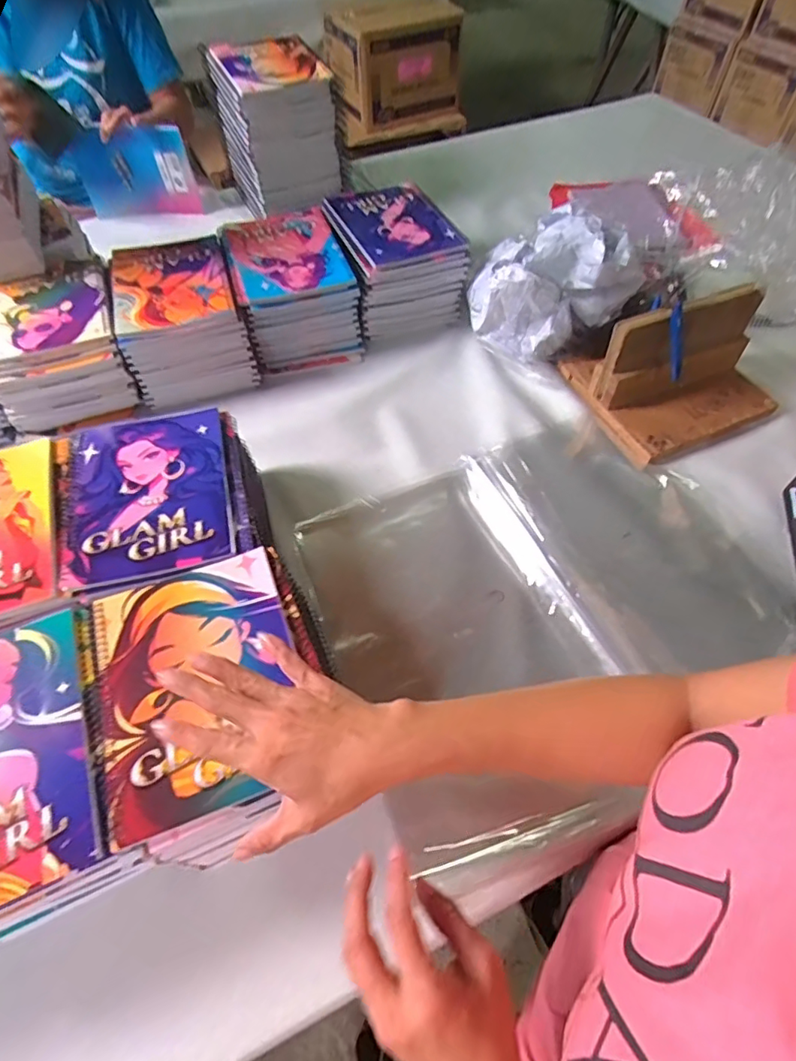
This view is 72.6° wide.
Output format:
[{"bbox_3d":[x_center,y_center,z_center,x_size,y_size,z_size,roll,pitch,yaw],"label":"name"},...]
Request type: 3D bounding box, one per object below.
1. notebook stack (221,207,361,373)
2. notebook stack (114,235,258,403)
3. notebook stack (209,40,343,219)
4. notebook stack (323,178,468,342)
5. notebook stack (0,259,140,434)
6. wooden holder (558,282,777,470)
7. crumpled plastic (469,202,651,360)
[{"bbox_3d":[-0.151,-0.350,0.791,0.156,0.115,0.200,-14,59,-10],"label":"notebook stack"},{"bbox_3d":[-0.296,-0.300,0.758,0.157,0.107,0.202,-14,59,-10],"label":"notebook stack"},{"bbox_3d":[-0.199,-0.681,0.917,0.174,0.184,0.208,-17,58,-9],"label":"notebook stack"},{"bbox_3d":[-0.006,-0.419,0.835,0.165,0.105,0.208,-18,60,-12],"label":"notebook stack"},{"bbox_3d":[-0.448,-0.251,0.730,0.158,0.110,0.201,-15,60,-10],"label":"notebook stack"},{"bbox_3d":[0.366,-0.216,0.686,0.223,0.125,0.191,-18,60,-12],"label":"wooden holder"},{"bbox_3d":[0.200,-0.339,0.753,0.195,0.153,0.153,-16,58,-9],"label":"crumpled plastic"}]

